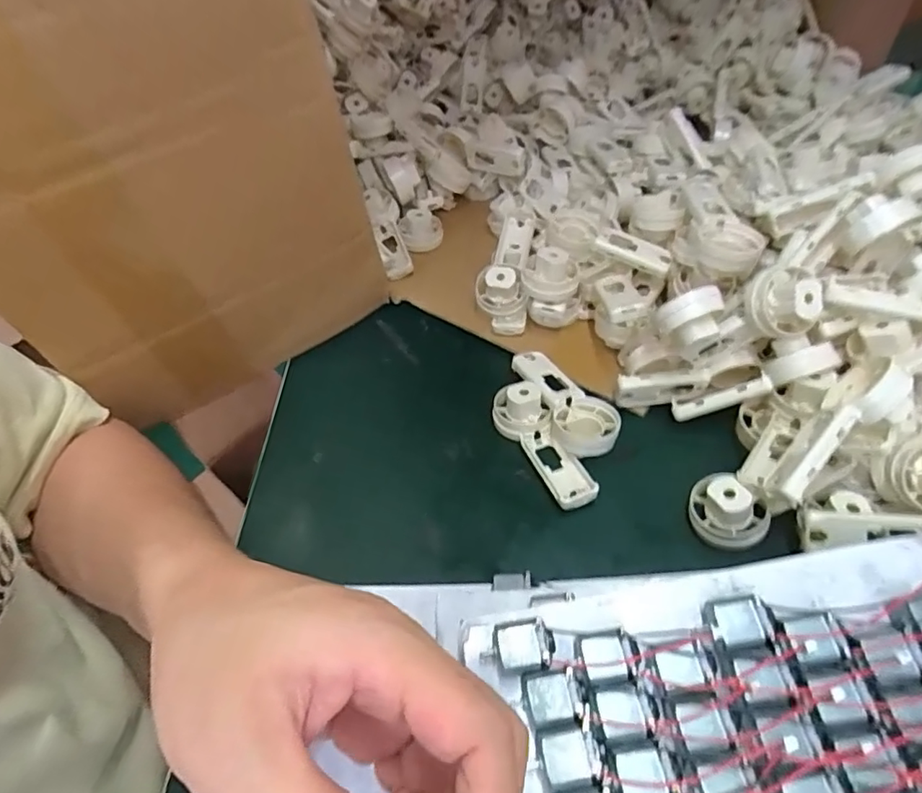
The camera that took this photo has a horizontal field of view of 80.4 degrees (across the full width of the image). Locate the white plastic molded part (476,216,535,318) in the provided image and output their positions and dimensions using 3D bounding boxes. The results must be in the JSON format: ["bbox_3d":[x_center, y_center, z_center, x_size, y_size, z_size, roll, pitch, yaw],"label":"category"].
[{"bbox_3d":[0.035,-0.101,0.423,0.036,0.039,0.094,4,50,8],"label":"white plastic molded part"}]

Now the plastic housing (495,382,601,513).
[{"bbox_3d":[0.051,0.028,0.335,0.031,0.023,0.089,-25,52,-16],"label":"plastic housing"}]

